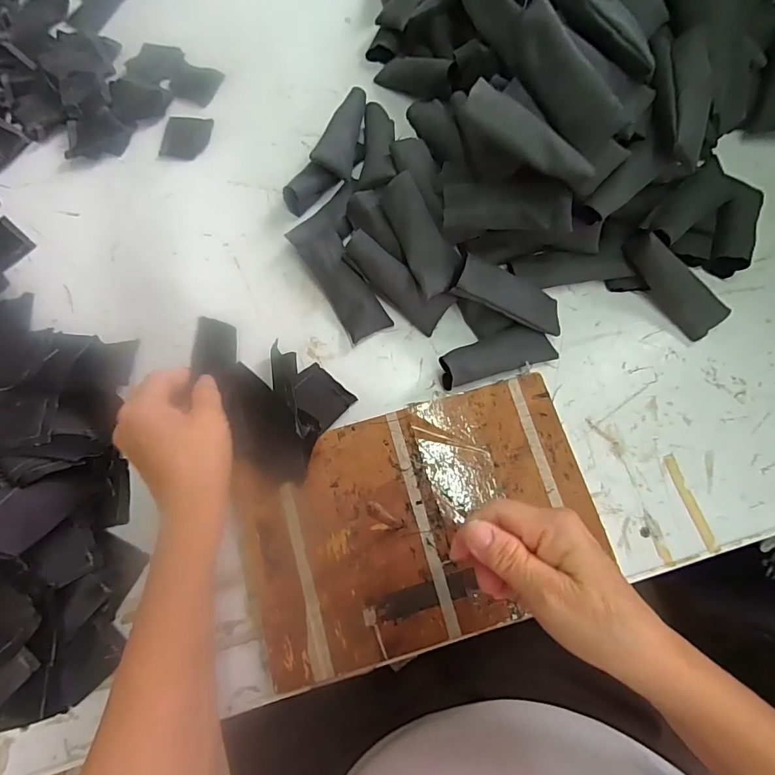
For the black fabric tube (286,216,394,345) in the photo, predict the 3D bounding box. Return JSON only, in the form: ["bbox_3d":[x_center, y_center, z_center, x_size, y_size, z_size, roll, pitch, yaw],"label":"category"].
[{"bbox_3d":[-0.044,-0.101,0.409,0.041,0.029,0.117,-31,75,-7],"label":"black fabric tube"}]

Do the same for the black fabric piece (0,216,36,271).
[{"bbox_3d":[-0.390,-0.143,0.447,0.052,0.007,0.048,40,79,12],"label":"black fabric piece"}]

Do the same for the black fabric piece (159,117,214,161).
[{"bbox_3d":[-0.218,-0.271,0.478,0.049,0.004,0.054,7,74,4],"label":"black fabric piece"}]

